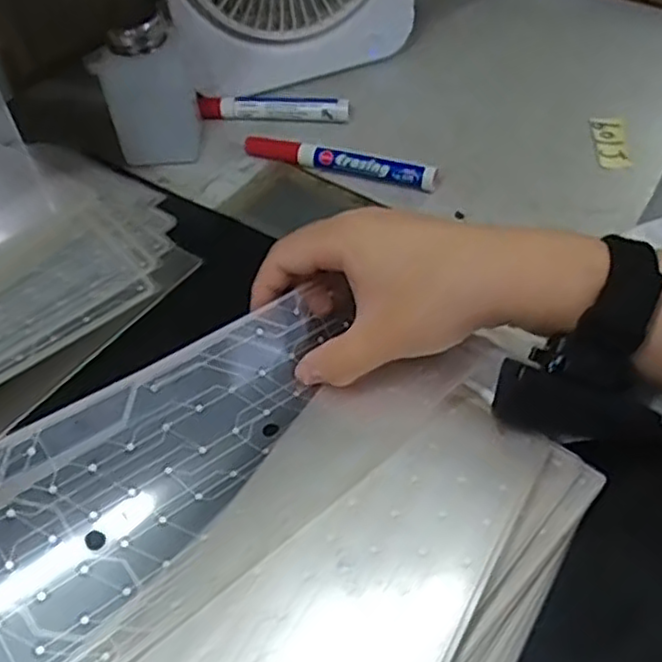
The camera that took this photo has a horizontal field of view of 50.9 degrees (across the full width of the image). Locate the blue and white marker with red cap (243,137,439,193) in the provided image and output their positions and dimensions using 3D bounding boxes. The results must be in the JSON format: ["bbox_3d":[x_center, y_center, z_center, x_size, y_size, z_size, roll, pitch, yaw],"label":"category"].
[{"bbox_3d":[0.005,-0.116,0.478,0.139,0.016,0.011,15,53,17],"label":"blue and white marker with red cap"}]

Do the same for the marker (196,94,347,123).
[{"bbox_3d":[-0.042,-0.166,0.519,0.112,0.016,0.013,3,50,7],"label":"marker"}]

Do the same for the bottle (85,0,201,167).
[{"bbox_3d":[-0.124,-0.180,0.474,0.055,0.121,0.068,-5,50,0],"label":"bottle"}]

